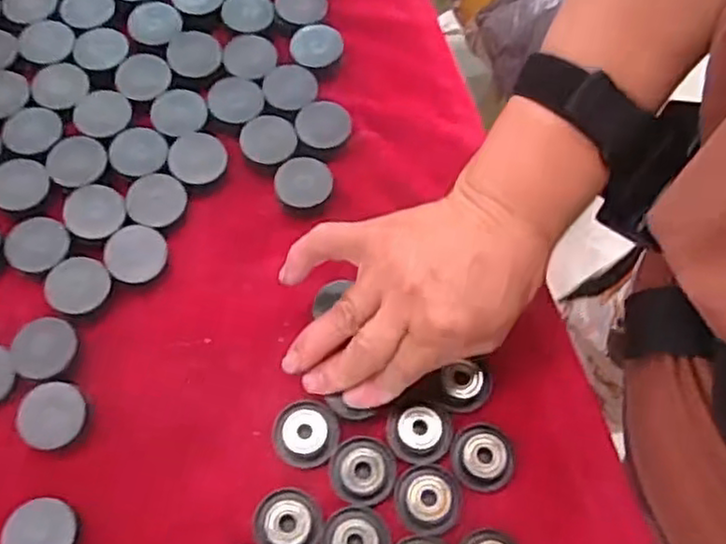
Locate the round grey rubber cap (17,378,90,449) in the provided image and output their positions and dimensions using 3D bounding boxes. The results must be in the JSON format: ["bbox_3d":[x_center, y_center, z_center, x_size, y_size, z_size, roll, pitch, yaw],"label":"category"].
[{"bbox_3d":[-0.154,0.071,0.345,0.031,0.005,0.032,9,68,1],"label":"round grey rubber cap"}]

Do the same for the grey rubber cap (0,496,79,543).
[{"bbox_3d":[-0.150,0.122,0.323,0.030,0.013,0.032,1,68,-3],"label":"grey rubber cap"}]

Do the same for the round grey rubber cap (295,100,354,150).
[{"bbox_3d":[-0.023,-0.088,0.411,0.032,0.004,0.033,1,68,-3],"label":"round grey rubber cap"}]

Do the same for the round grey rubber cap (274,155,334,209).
[{"bbox_3d":[-0.034,-0.051,0.397,0.032,0.006,0.033,1,68,-3],"label":"round grey rubber cap"}]

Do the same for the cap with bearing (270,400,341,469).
[{"bbox_3d":[-0.029,0.082,0.352,0.032,0.005,0.032,10,68,1],"label":"cap with bearing"}]

